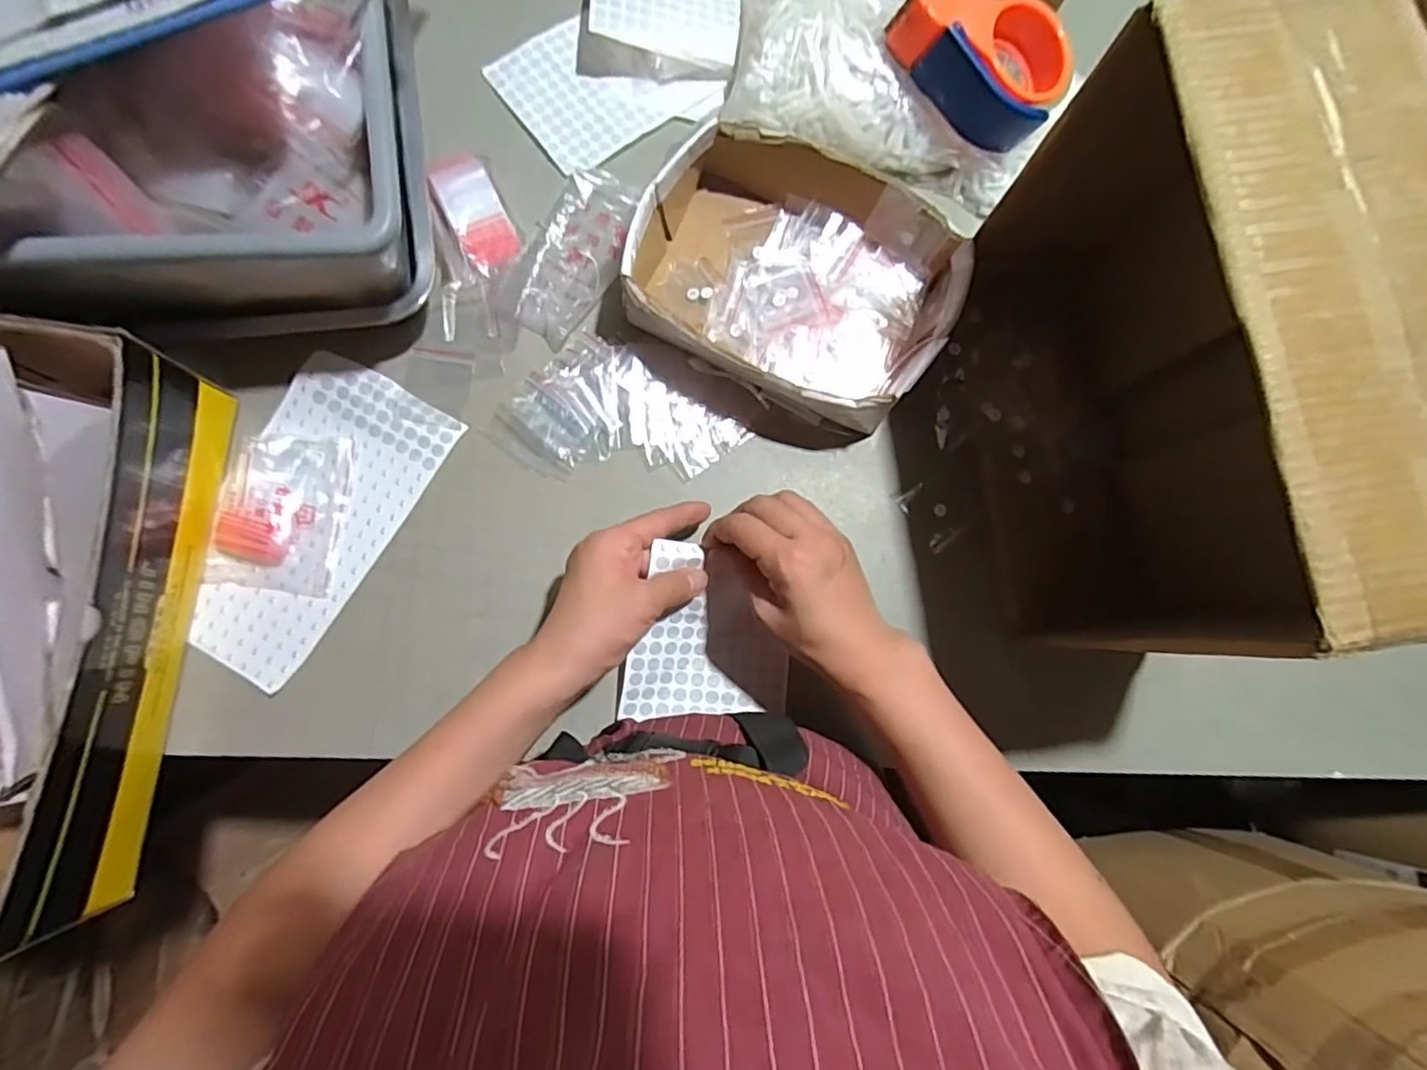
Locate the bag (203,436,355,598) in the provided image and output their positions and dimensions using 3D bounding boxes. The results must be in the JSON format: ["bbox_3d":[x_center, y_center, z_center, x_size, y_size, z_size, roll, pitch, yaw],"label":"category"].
[{"bbox_3d":[-0.311,-0.017,0.458,0.081,0.017,0.112,8,82,-3],"label":"bag"}]

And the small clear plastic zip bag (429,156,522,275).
[{"bbox_3d":[-0.186,-0.254,0.501,0.045,0.014,0.091,-22,85,-7],"label":"small clear plastic zip bag"}]

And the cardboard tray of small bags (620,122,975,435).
[{"bbox_3d":[0.060,-0.195,0.491,0.235,0.059,0.183,24,81,-1],"label":"cardboard tray of small bags"}]

